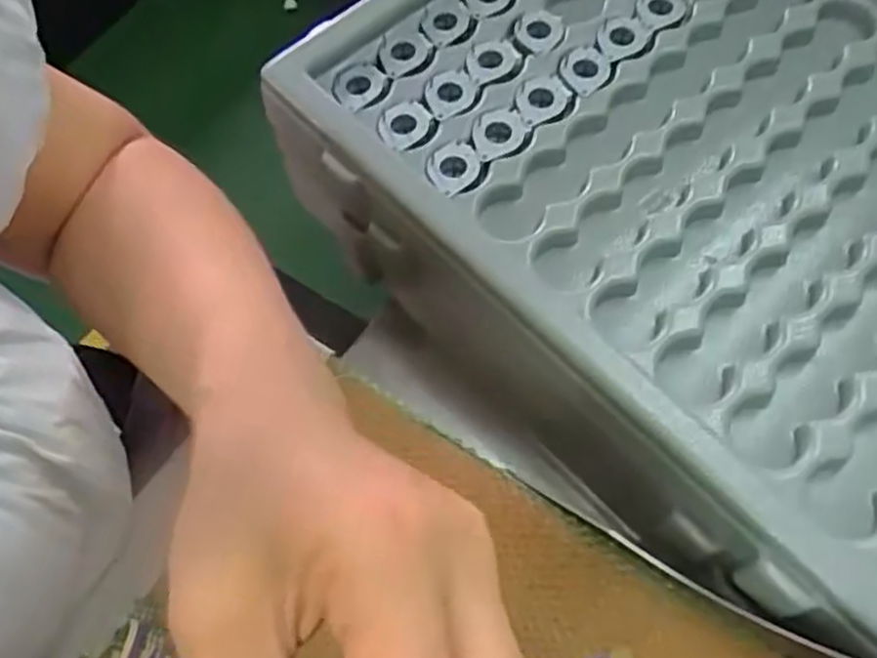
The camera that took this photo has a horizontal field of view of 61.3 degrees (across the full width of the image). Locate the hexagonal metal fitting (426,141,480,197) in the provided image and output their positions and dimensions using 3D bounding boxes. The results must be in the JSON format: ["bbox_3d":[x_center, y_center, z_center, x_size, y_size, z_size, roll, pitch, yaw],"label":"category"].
[{"bbox_3d":[0.008,-0.076,0.353,0.026,0.005,0.024,-36,67,-13],"label":"hexagonal metal fitting"}]

